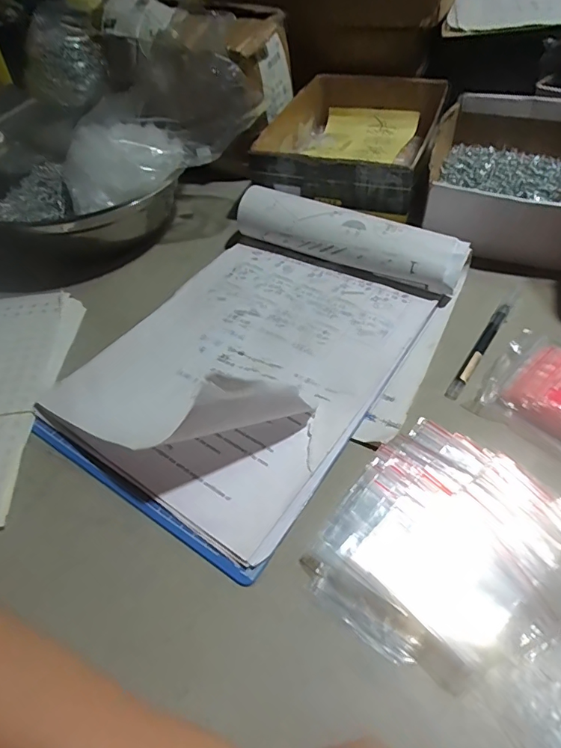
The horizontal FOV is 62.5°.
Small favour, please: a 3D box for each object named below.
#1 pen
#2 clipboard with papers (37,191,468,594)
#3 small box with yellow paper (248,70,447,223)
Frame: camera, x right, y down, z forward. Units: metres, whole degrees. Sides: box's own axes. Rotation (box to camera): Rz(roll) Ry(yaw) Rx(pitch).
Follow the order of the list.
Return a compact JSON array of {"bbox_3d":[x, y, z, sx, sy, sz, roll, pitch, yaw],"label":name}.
[{"bbox_3d":[0.169,-0.029,0.378,0.010,0.005,0.141,28,58,25],"label":"pen"},{"bbox_3d":[-0.016,-0.044,0.355,0.241,0.085,0.306,26,58,24],"label":"clipboard with papers"},{"bbox_3d":[0.090,-0.283,0.550,0.179,0.062,0.255,14,54,16],"label":"small box with yellow paper"}]

